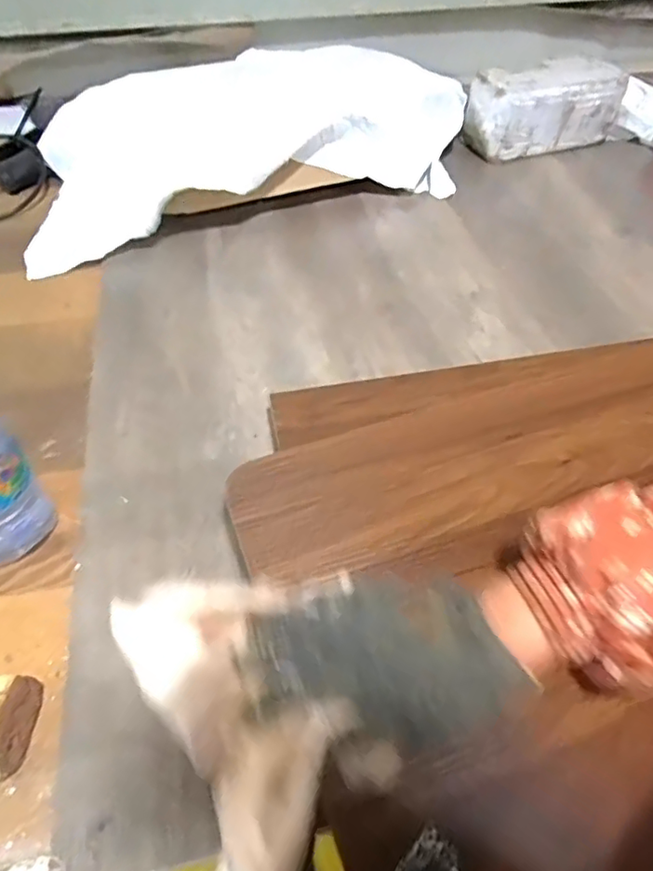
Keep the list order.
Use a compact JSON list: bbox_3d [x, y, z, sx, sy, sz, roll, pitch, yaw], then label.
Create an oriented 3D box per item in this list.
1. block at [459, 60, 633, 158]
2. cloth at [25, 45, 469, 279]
[{"bbox_3d":[0.351,-0.528,0.910,0.245,0.109,0.091,-13,50,-12],"label":"block"},{"bbox_3d":[-0.111,-0.446,0.840,0.649,0.099,0.342,-15,51,-14],"label":"cloth"}]

